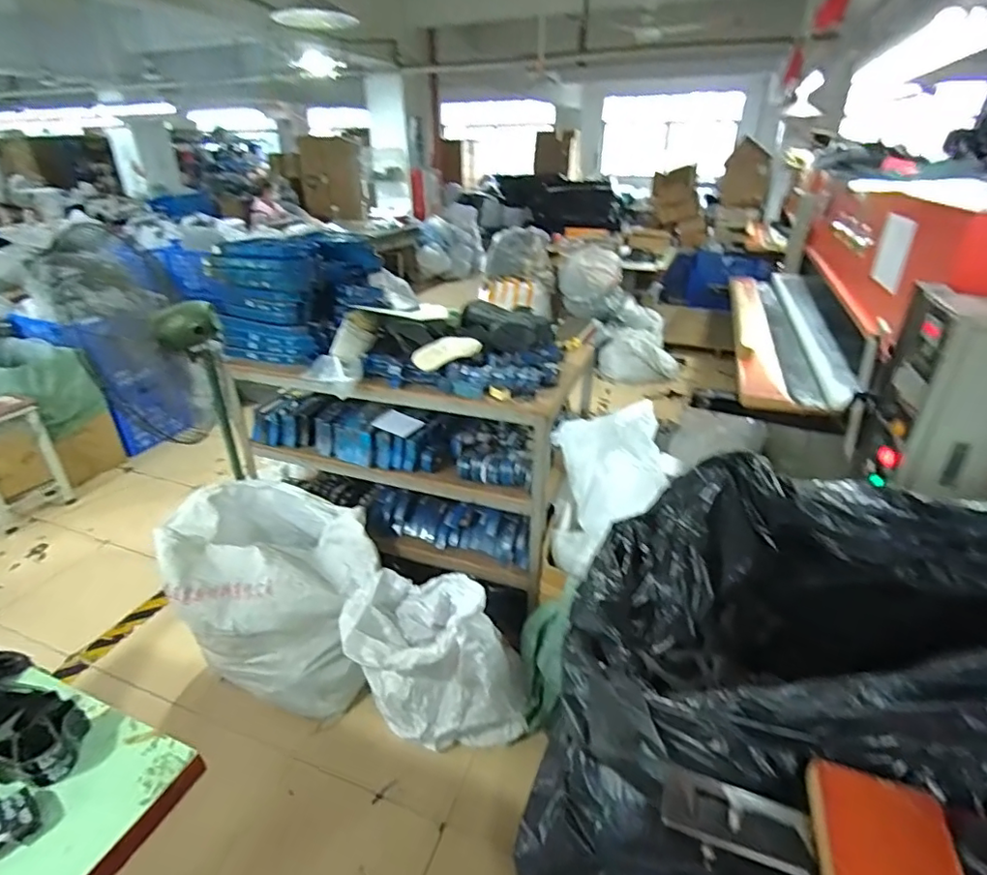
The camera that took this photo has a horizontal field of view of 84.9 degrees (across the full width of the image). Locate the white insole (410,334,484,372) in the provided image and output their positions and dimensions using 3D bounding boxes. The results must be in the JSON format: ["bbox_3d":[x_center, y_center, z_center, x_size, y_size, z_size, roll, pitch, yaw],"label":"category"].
[{"bbox_3d":[-0.148,-0.264,1.623,0.261,0.023,0.108,-25,70,-40],"label":"white insole"}]

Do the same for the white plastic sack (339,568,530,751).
[{"bbox_3d":[-0.175,0.634,1.604,0.568,0.576,0.297,18,34,23],"label":"white plastic sack"}]

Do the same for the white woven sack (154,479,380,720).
[{"bbox_3d":[-0.712,0.518,1.788,0.632,0.599,0.478,6,31,3],"label":"white woven sack"}]

